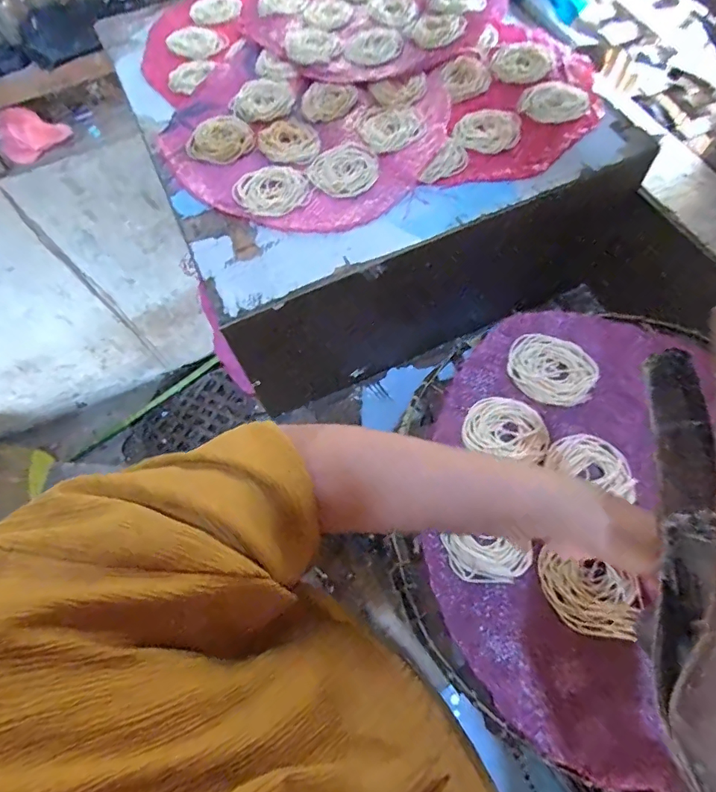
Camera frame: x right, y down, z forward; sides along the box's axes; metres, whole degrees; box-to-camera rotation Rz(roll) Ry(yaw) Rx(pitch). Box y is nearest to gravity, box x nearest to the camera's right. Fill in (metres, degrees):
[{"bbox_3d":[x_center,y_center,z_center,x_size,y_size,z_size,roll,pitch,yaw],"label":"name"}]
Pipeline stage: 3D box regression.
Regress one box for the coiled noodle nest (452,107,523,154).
[{"bbox_3d":[0.151,-0.313,0.560,0.078,0.007,0.065,-4,64,2],"label":"coiled noodle nest"}]

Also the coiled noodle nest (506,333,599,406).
[{"bbox_3d":[0.184,-0.027,0.454,0.080,0.004,0.070,13,66,10],"label":"coiled noodle nest"}]

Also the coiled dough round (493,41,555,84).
[{"bbox_3d":[0.206,-0.421,0.602,0.073,0.004,0.068,-2,64,4],"label":"coiled dough round"}]

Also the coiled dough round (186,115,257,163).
[{"bbox_3d":[-0.163,-0.309,0.577,0.079,0.011,0.073,-2,64,4],"label":"coiled dough round"}]

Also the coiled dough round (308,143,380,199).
[{"bbox_3d":[-0.015,-0.255,0.540,0.077,0.005,0.072,-2,64,4],"label":"coiled dough round"}]

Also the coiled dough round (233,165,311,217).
[{"bbox_3d":[-0.096,-0.231,0.533,0.080,0.012,0.077,-2,64,4],"label":"coiled dough round"}]

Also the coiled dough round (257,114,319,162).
[{"bbox_3d":[-0.083,-0.303,0.570,0.070,0.005,0.082,-15,64,-3],"label":"coiled dough round"}]

